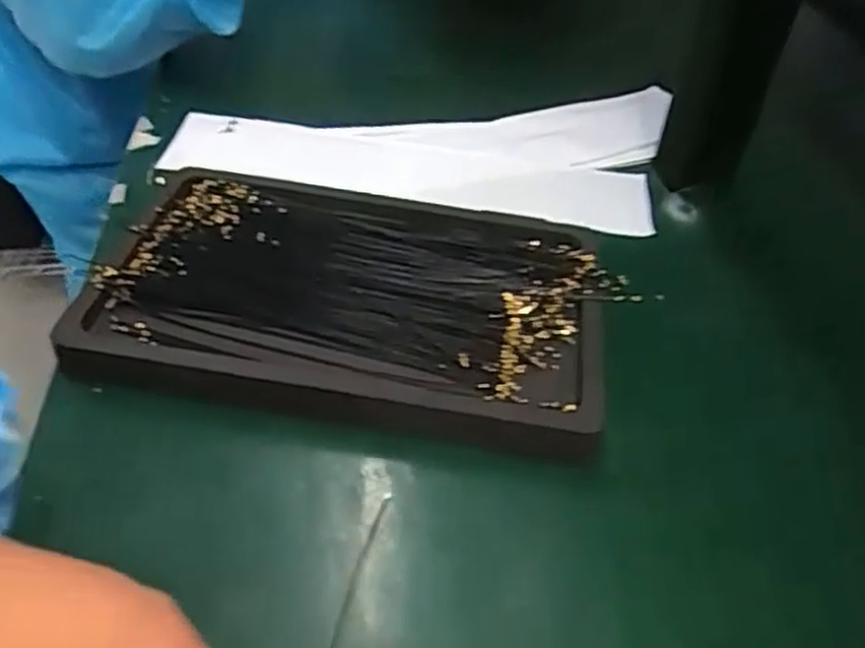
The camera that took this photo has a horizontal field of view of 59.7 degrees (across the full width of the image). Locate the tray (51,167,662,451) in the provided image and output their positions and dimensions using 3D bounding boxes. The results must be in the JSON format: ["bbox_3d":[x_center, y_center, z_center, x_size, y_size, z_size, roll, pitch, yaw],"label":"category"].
[{"bbox_3d":[-0.037,-0.015,0.385,0.247,0.027,0.152,8,42,5],"label":"tray"}]

